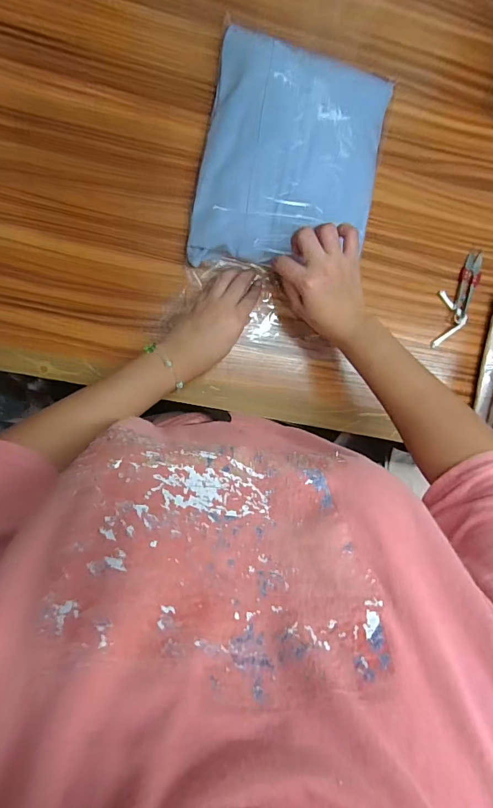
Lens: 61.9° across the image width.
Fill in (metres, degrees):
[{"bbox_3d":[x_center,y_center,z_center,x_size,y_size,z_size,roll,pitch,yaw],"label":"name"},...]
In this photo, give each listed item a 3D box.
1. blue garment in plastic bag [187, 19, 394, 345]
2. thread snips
[{"bbox_3d":[0.047,-0.244,0.488,0.203,0.049,0.323,11,91,-9],"label":"blue garment in plastic bag"},{"bbox_3d":[0.275,-0.138,0.537,0.042,0.013,0.134,23,90,-9],"label":"thread snips"}]

